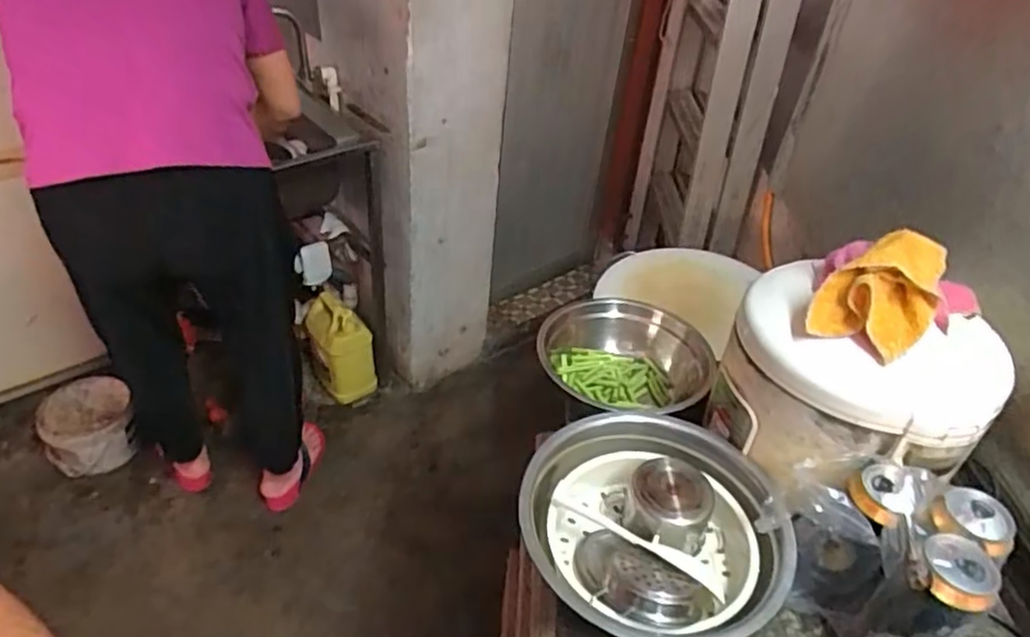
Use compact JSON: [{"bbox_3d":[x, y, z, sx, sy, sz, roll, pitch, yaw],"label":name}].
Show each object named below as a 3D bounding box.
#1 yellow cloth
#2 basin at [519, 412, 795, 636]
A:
[{"bbox_3d":[0.347,-0.028,0.621,0.097,0.125,0.036,26,-2,7],"label":"yellow cloth"},{"bbox_3d":[0.135,0.215,0.667,0.251,0.106,0.254,3,39,-3],"label":"basin"}]

